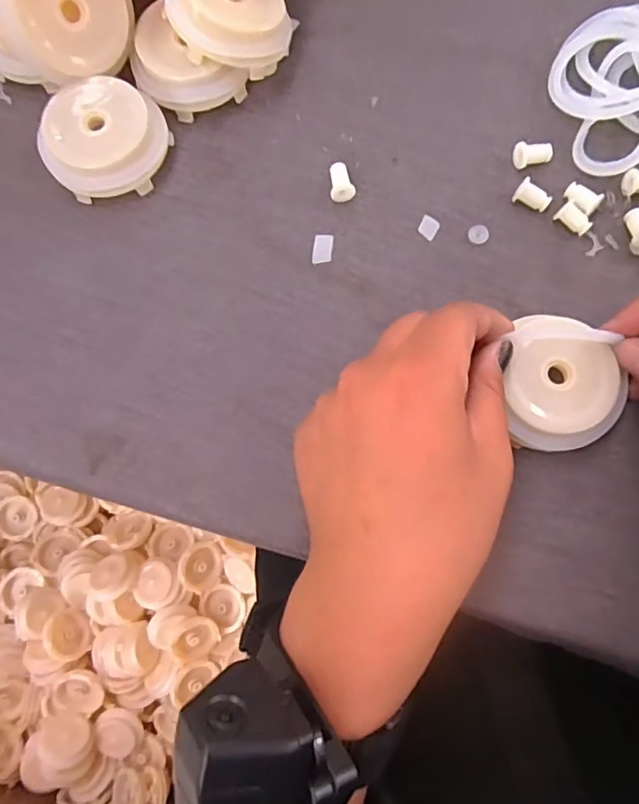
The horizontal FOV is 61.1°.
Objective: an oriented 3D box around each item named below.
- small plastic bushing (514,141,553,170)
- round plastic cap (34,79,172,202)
[{"bbox_3d":[0.101,-0.117,0.256,0.016,0.008,0.011,-11,80,-1],"label":"small plastic bushing"},{"bbox_3d":[-0.100,-0.123,0.254,0.054,0.021,0.049,-7,80,0],"label":"round plastic cap"}]

